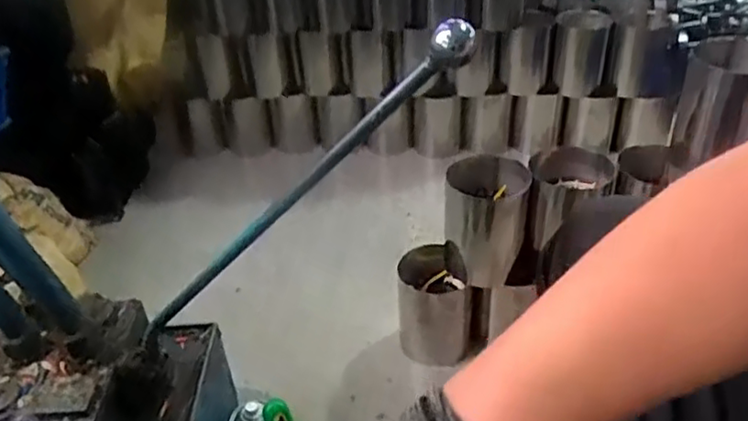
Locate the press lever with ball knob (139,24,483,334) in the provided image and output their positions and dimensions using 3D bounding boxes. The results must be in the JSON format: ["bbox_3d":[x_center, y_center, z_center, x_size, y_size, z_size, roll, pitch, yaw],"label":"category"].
[{"bbox_3d":[-0.075,-0.004,0.512,0.024,0.410,0.035,40,34,-16],"label":"press lever with ball knob"}]

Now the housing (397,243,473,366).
[{"bbox_3d":[0.095,0.149,1.044,0.111,0.134,0.128,-1,35,3],"label":"housing"}]

